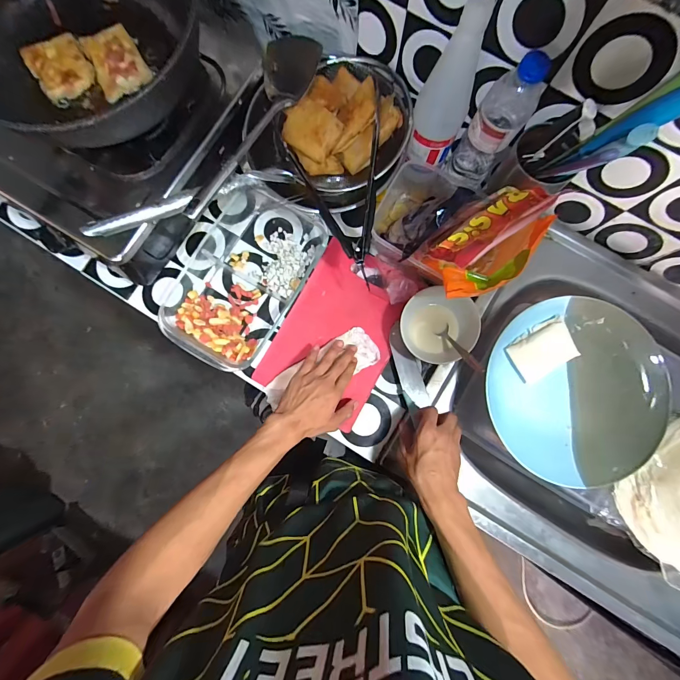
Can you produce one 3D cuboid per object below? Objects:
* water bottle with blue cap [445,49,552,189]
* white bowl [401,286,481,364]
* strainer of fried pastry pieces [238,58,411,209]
[{"bbox_3d":[0.208,-0.287,0.444,0.060,0.188,0.063,0,82,0],"label":"water bottle with blue cap"},{"bbox_3d":[0.151,-0.022,0.505,0.112,0.045,0.104,0,82,0],"label":"white bowl"},{"bbox_3d":[-0.021,-0.312,0.491,0.233,0.062,0.229,22,83,3],"label":"strainer of fried pastry pieces"}]

